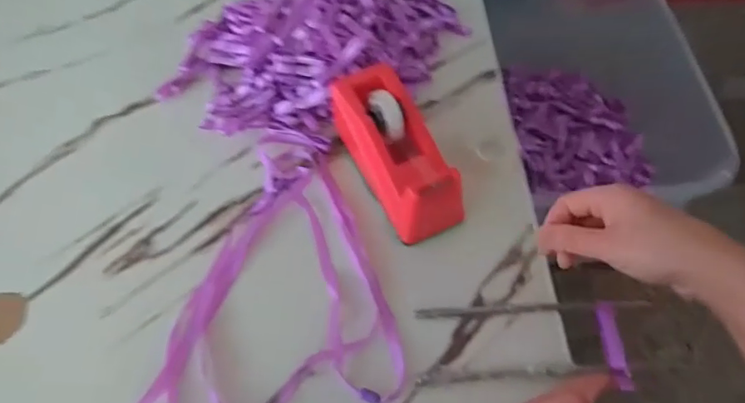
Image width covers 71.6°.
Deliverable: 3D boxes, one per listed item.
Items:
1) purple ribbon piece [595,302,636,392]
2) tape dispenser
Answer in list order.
[{"bbox_3d":[0.181,0.107,0.387,0.011,0.013,0.067,-1,54,1],"label":"purple ribbon piece"},{"bbox_3d":[0.020,-0.047,0.444,0.061,0.063,0.151,-22,58,-12],"label":"tape dispenser"}]

